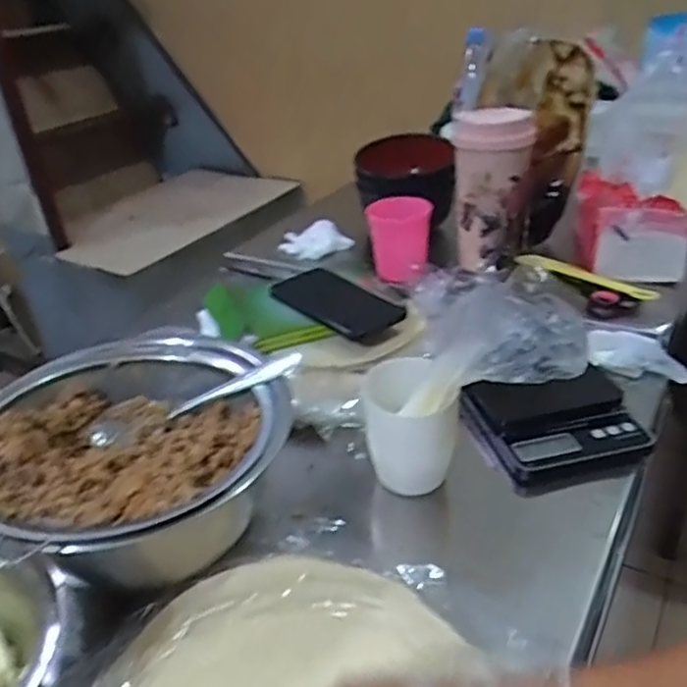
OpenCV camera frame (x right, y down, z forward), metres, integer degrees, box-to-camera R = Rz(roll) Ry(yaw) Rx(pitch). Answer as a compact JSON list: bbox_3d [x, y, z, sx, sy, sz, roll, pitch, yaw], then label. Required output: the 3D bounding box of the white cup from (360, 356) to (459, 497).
[{"bbox_3d":[0.053,0.064,0.533,0.070,0.104,0.073,-3,30,2],"label":"white cup"}]

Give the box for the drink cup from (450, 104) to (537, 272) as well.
[{"bbox_3d":[0.168,-0.175,0.757,0.081,0.179,0.085,1,31,9],"label":"drink cup"}]

